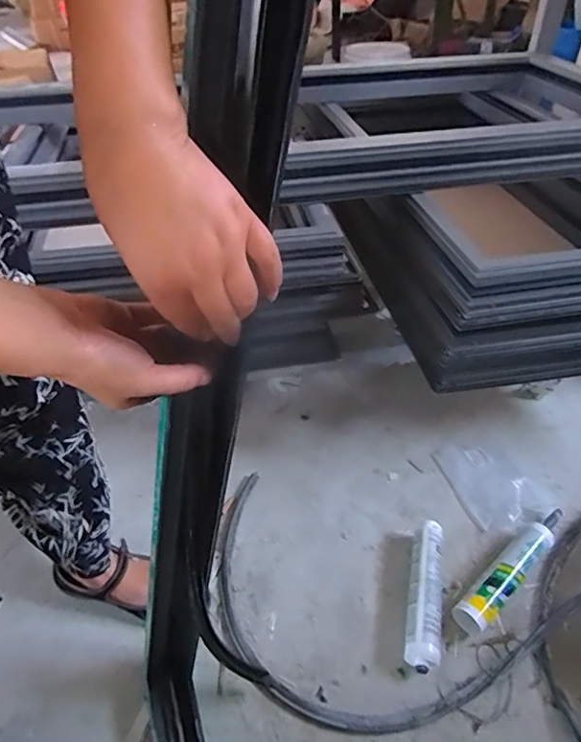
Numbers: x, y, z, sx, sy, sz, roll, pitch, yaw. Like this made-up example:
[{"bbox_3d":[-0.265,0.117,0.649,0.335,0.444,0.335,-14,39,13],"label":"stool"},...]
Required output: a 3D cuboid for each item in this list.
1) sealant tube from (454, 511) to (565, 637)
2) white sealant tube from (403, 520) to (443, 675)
[{"bbox_3d":[0.361,0.307,0.853,0.279,0.053,0.047,-32,49,-29],"label":"sealant tube"},{"bbox_3d":[0.206,0.341,0.822,0.051,0.053,0.229,7,42,11],"label":"white sealant tube"}]

